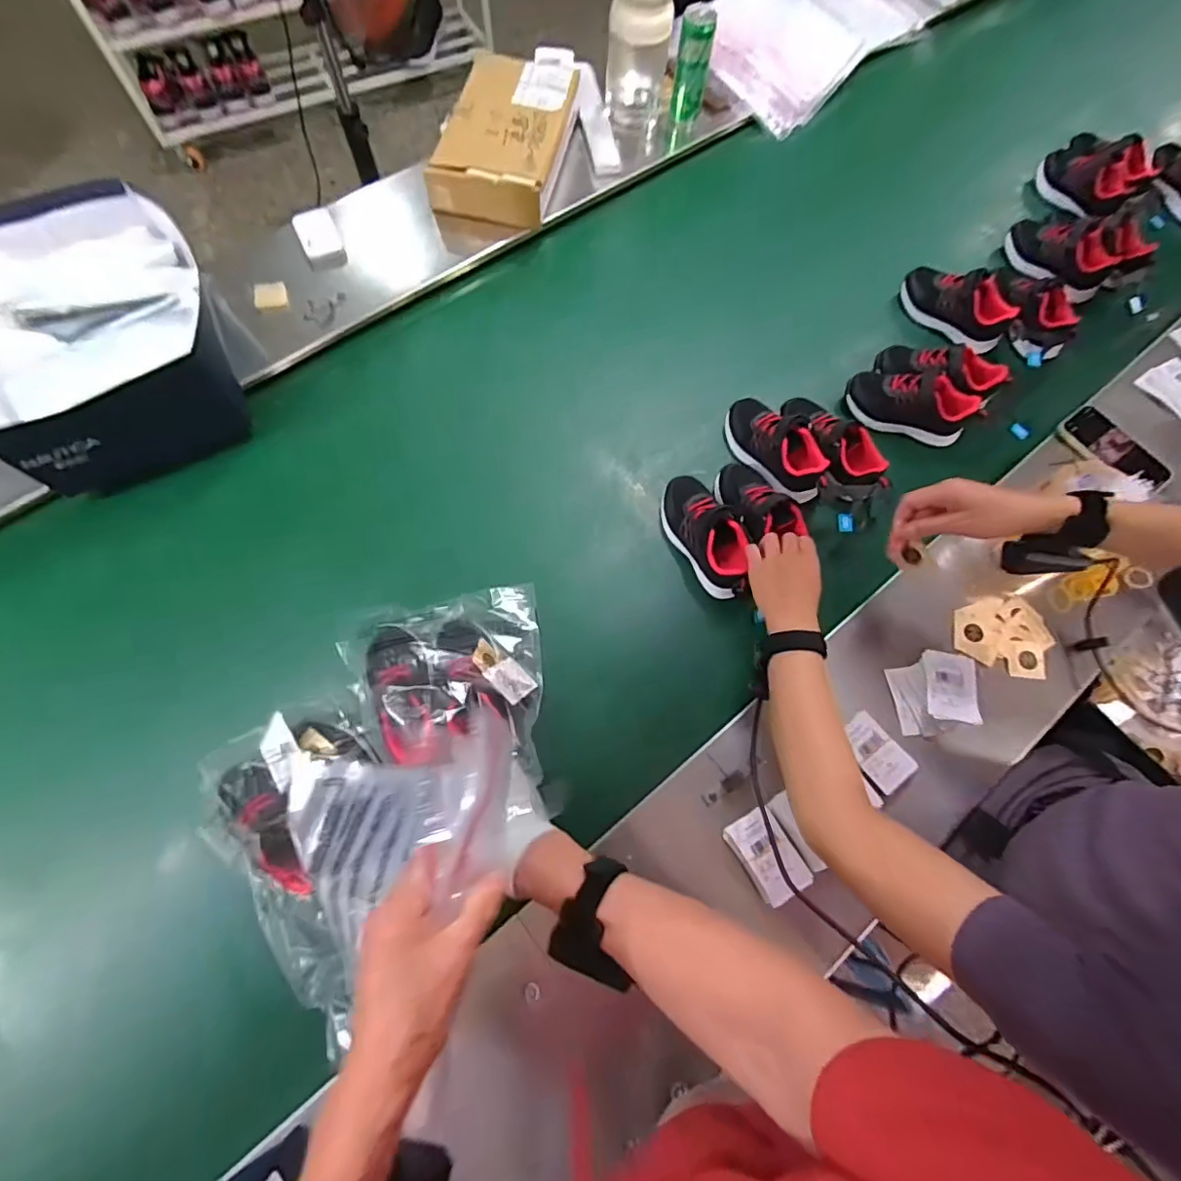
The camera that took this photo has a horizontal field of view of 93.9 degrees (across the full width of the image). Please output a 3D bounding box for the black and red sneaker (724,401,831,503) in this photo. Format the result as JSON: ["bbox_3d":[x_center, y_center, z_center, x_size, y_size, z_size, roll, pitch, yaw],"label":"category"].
[{"bbox_3d":[0.254,-0.203,0.774,0.083,0.078,0.165,-32,74,-13],"label":"black and red sneaker"}]

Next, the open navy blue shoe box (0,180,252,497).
[{"bbox_3d":[-0.656,-0.339,0.735,0.309,0.133,0.349,-32,74,-13],"label":"open navy blue shoe box"}]

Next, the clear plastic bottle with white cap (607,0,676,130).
[{"bbox_3d":[0.081,-0.896,0.903,0.100,0.211,0.074,1,69,-2],"label":"clear plastic bottle with white cap"}]

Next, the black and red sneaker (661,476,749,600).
[{"bbox_3d":[0.151,-0.068,0.720,0.070,0.078,0.181,-27,73,-12],"label":"black and red sneaker"}]

